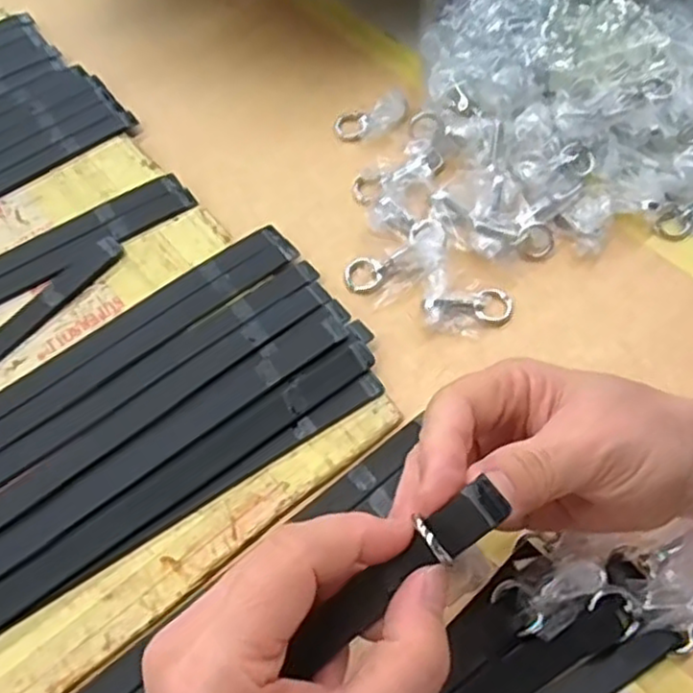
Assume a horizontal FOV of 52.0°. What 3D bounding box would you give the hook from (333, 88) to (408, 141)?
[{"bbox_3d":[0.016,-0.149,0.460,0.047,0.017,0.027,-13,62,-5],"label":"hook"}]

